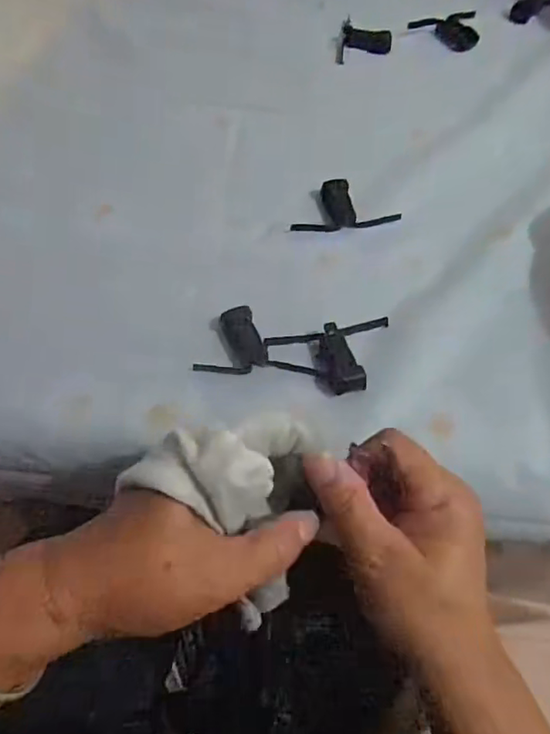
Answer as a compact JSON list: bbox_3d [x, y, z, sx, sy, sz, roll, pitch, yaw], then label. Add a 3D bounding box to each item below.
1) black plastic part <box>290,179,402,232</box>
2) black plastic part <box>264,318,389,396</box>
[{"bbox_3d":[0.052,-0.125,0.442,0.081,0.012,0.043,-5,57,-7],"label":"black plastic part"},{"bbox_3d":[0.040,-0.006,0.365,0.080,0.010,0.050,-9,58,-9],"label":"black plastic part"}]

